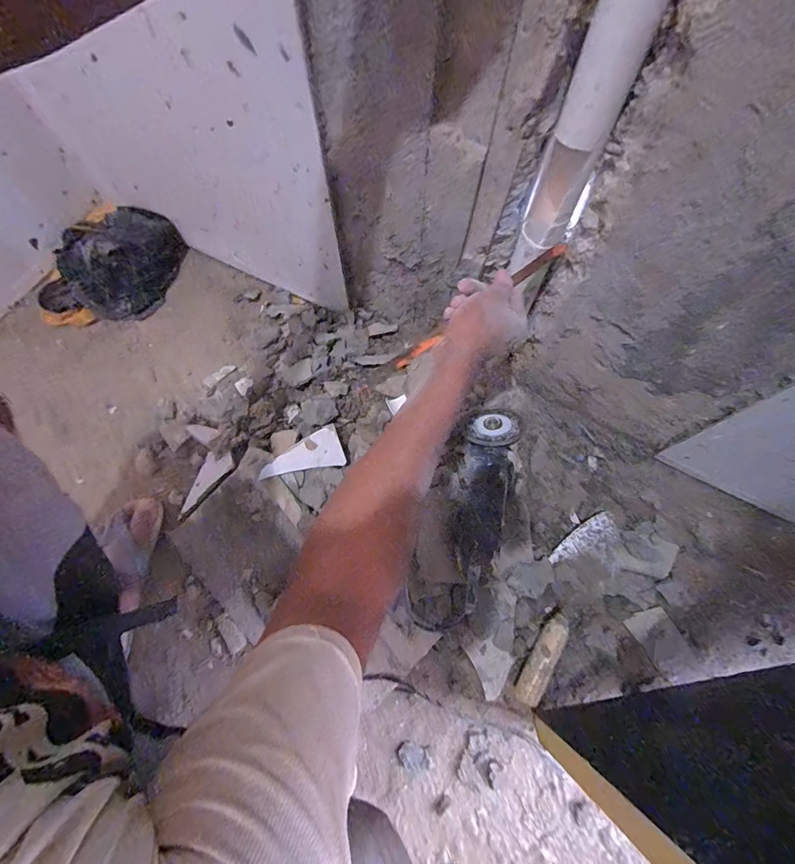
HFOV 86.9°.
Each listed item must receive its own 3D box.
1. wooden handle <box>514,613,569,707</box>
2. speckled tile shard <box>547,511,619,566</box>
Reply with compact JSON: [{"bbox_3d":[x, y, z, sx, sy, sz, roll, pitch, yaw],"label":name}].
[{"bbox_3d":[0.205,0.321,0.596,0.036,0.031,0.124,32,73,12],"label":"wooden handle"},{"bbox_3d":[0.290,0.172,0.652,0.115,0.007,0.047,-33,72,2],"label":"speckled tile shard"}]

